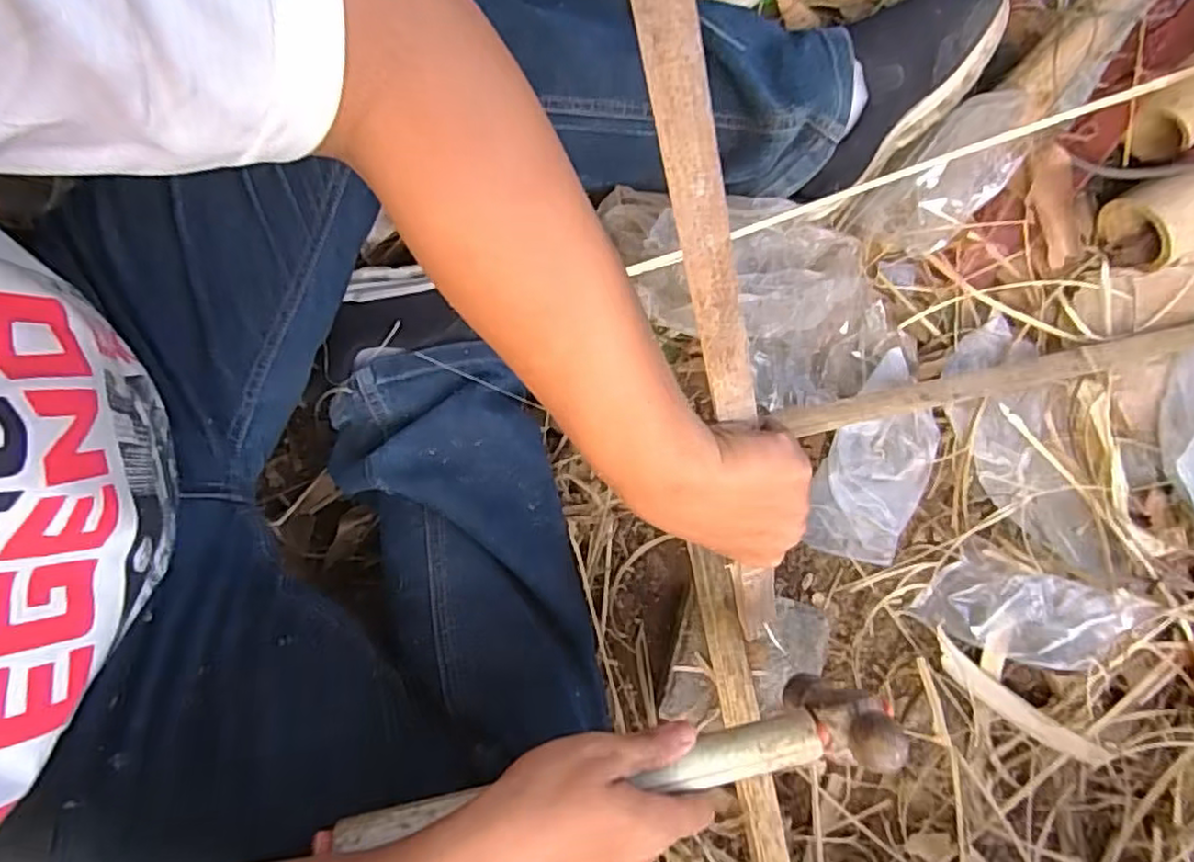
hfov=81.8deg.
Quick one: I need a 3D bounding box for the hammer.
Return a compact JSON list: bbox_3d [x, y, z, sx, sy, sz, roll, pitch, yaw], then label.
[{"bbox_3d":[0.005,0.177,0.365,0.292,0.080,0.038,-10,74,-2],"label":"hammer"}]

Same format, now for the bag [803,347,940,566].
[{"bbox_3d":[0.220,0.024,0.534,0.075,0.019,0.160,29,76,9],"label":"bag"}]

